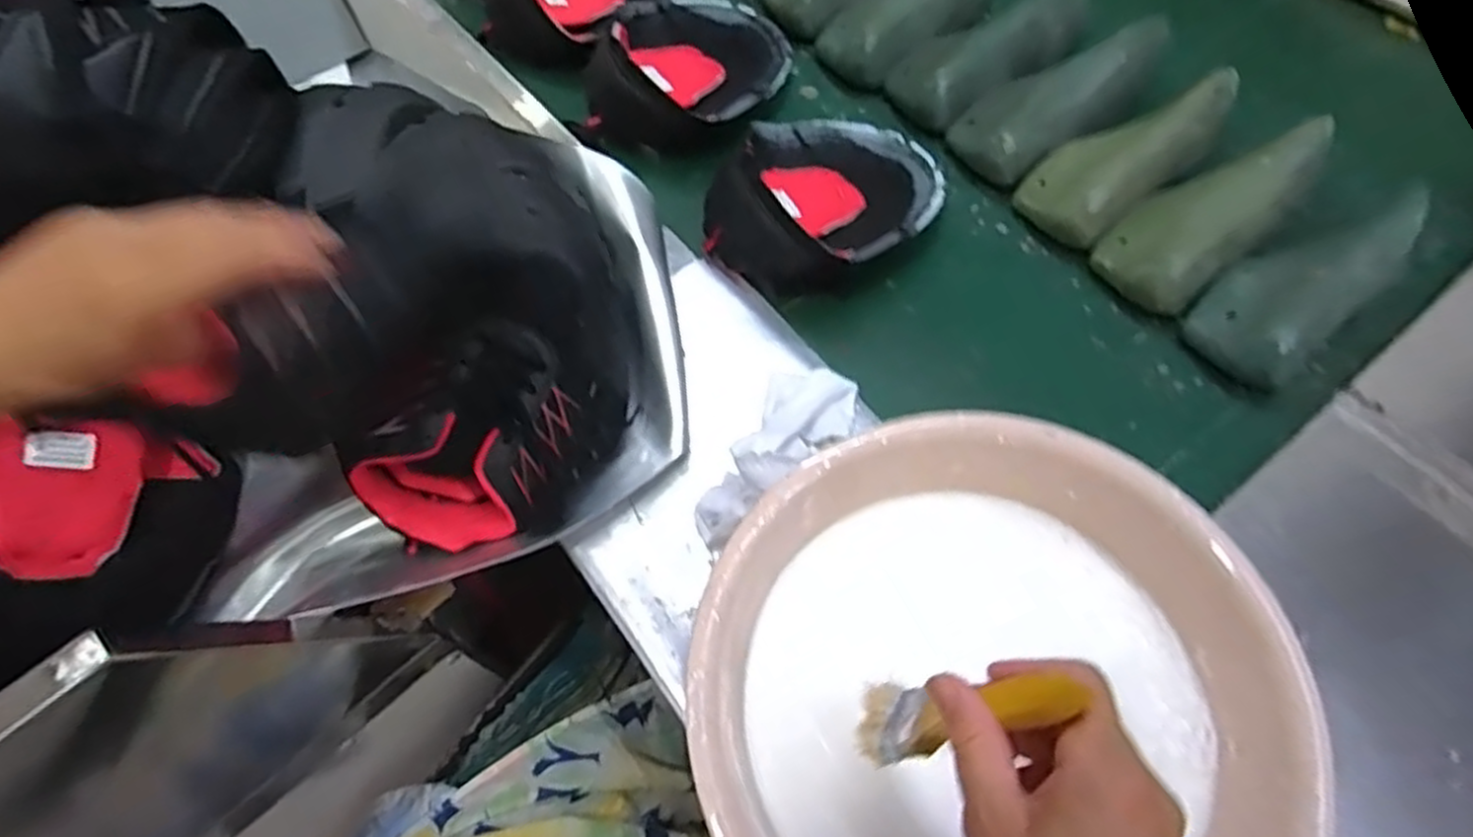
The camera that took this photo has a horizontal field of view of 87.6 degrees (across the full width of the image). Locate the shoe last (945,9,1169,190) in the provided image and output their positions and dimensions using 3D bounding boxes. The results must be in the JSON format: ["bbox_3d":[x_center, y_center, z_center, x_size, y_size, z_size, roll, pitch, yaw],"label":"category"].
[{"bbox_3d":[0.327,-0.328,0.769,0.236,0.063,0.104,-34,64,1],"label":"shoe last"}]

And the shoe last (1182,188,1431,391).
[{"bbox_3d":[0.480,-0.123,0.635,0.223,0.076,0.088,-36,67,-16],"label":"shoe last"}]

